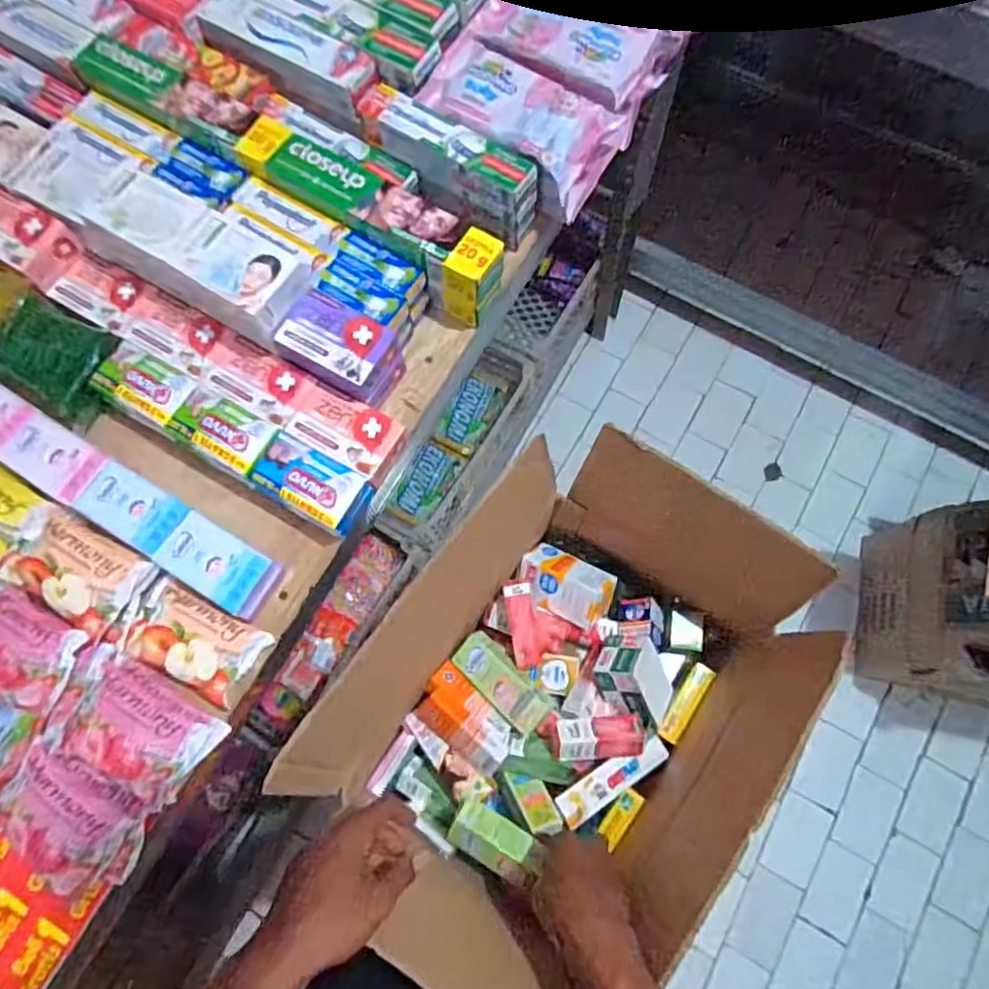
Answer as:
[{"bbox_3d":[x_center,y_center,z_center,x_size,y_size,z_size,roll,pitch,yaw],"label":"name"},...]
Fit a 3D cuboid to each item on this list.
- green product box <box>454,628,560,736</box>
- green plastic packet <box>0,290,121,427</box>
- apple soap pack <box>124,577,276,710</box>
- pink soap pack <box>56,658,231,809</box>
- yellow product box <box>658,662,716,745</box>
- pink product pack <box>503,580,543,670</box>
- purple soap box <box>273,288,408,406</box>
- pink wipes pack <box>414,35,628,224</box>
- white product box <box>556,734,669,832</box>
[{"bbox_3d":[0.010,0.209,0.708,0.049,0.030,0.122,-44,78,-11],"label":"green product box"},{"bbox_3d":[-0.383,-0.120,0.558,0.098,0.045,0.076,31,77,9],"label":"green plastic packet"},{"bbox_3d":[-0.239,0.116,0.504,0.100,0.027,0.061,28,76,8],"label":"apple soap pack"},{"bbox_3d":[-0.264,0.175,0.469,0.104,0.038,0.068,29,77,8],"label":"pink soap pack"},{"bbox_3d":[0.220,0.239,0.733,0.024,0.019,0.095,34,77,10],"label":"yellow product box"},{"bbox_3d":[0.032,0.147,0.724,0.032,0.018,0.096,-10,86,-2],"label":"pink product pack"},{"bbox_3d":[-0.132,-0.127,0.542,0.094,0.032,0.067,23,76,7],"label":"purple soap box"},{"bbox_3d":[0.022,-0.364,0.614,0.187,0.060,0.104,34,77,10],"label":"pink wipes pack"},{"bbox_3d":[0.129,0.307,0.688,0.131,0.025,0.036,-30,76,-7],"label":"white product box"}]

